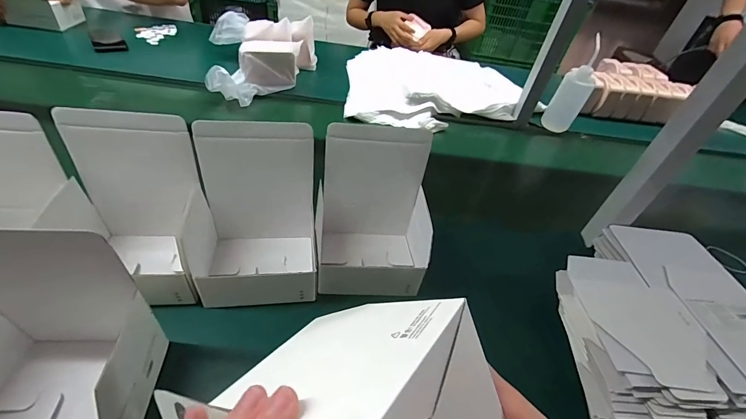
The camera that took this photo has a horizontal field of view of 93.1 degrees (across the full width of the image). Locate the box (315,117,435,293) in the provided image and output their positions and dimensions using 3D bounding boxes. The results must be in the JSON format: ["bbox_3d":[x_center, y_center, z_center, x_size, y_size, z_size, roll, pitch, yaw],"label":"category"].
[{"bbox_3d":[0.008,0.005,0.480,0.160,0.198,0.132,7,43,-5],"label":"box"}]

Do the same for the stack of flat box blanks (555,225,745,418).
[{"bbox_3d":[0.387,0.154,0.472,0.257,0.094,0.323,10,43,-1],"label":"stack of flat box blanks"}]

